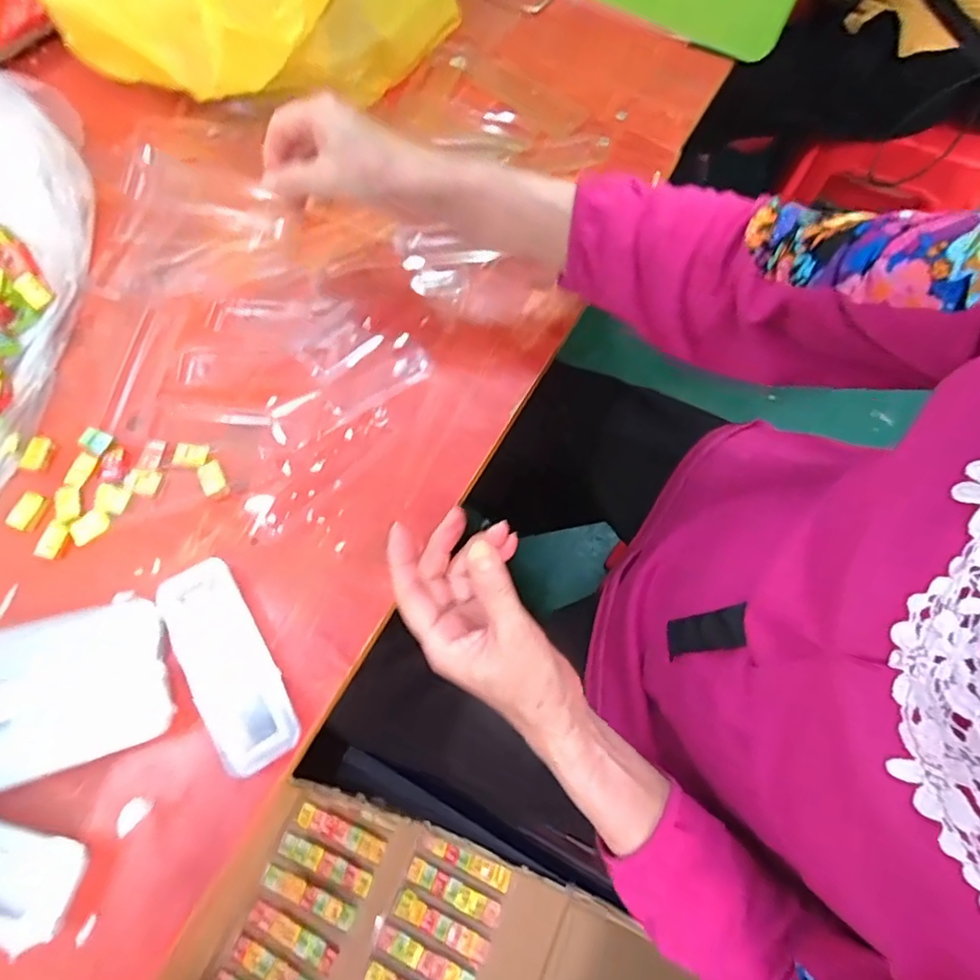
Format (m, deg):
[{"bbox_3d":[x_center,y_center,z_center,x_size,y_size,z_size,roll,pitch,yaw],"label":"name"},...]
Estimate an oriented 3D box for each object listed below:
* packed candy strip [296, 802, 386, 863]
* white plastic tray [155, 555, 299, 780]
[{"bbox_3d":[-0.187,0.431,0.706,0.119,0.005,0.028,20,71,8],"label":"packed candy strip"},{"bbox_3d":[-0.177,0.116,0.378,0.051,0.016,0.142,-32,72,-10],"label":"white plastic tray"}]

